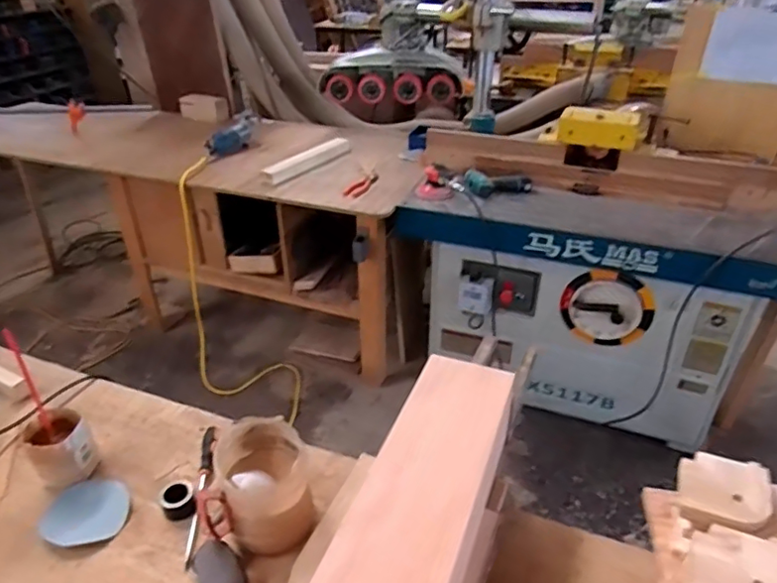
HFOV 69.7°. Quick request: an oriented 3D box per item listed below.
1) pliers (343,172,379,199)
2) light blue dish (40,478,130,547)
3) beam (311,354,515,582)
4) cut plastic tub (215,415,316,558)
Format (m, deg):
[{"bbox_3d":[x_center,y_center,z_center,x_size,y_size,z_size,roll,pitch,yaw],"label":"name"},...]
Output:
[{"bbox_3d":[-0.082,-0.348,1.809,0.055,0.015,0.180,17,37,26],"label":"pliers"},{"bbox_3d":[-0.428,0.312,0.792,0.108,0.011,0.100,-1,33,1],"label":"light blue dish"},{"bbox_3d":[0.027,0.272,0.612,0.131,0.119,0.484,11,35,19],"label":"beam"},{"bbox_3d":[-0.164,0.262,0.753,0.114,0.121,0.132,-11,34,-14],"label":"cut plastic tub"}]

